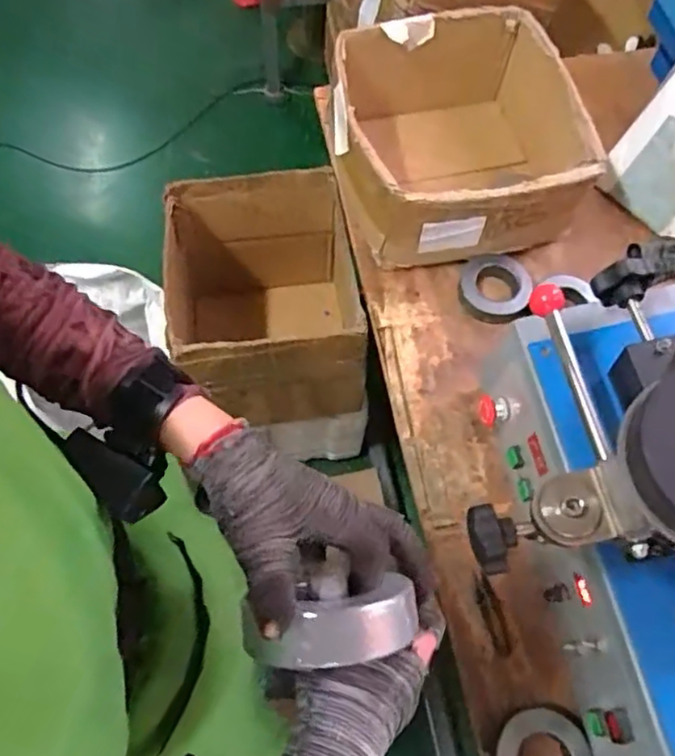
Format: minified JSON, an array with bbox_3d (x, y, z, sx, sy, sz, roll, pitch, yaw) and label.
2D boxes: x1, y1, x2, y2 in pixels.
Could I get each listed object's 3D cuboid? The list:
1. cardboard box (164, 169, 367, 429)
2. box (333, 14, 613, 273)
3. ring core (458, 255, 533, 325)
[{"bbox_3d":[-0.132,-0.116,1.133,0.291,0.363,0.352,-5,65,-5],"label":"cardboard box"},{"bbox_3d":[0.174,-0.354,0.955,0.340,0.177,0.333,-6,66,-5],"label":"box"},{"bbox_3d":[0.238,-0.132,0.952,0.106,0.041,0.102,1,65,-2],"label":"ring core"}]

